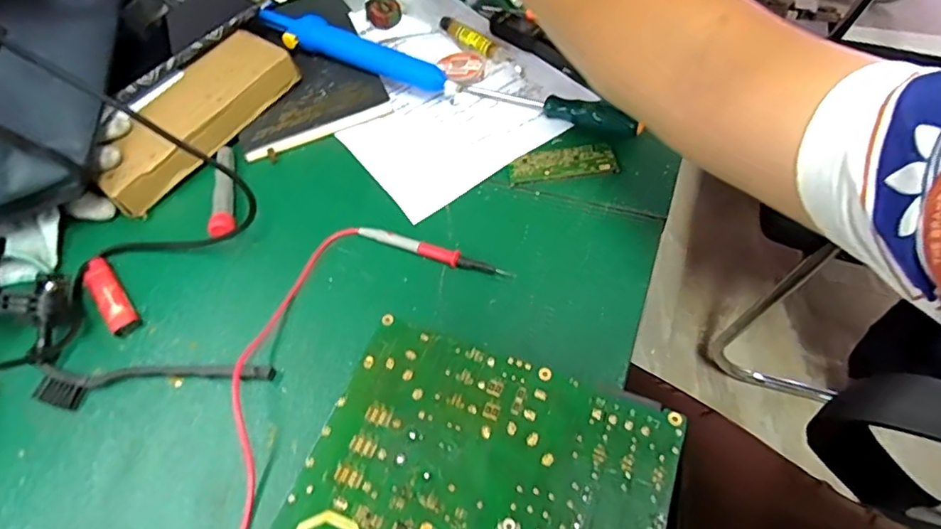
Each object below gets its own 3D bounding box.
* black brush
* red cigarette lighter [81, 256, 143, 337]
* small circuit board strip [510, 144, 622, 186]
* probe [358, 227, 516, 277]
[{"bbox_3d":[-0.222,0.084,0.393,0.167,0.009,0.028,-1,58,3],"label":"black brush"},{"bbox_3d":[-0.283,0.024,0.441,0.023,0.009,0.079,-38,63,-19],"label":"red cigarette lighter"},{"bbox_3d":[0.079,-0.086,0.481,0.089,0.005,0.034,-4,58,1],"label":"small circuit board strip"},{"bbox_3d":[-0.030,-0.010,0.439,0.128,0.009,0.013,20,61,15],"label":"probe"}]

